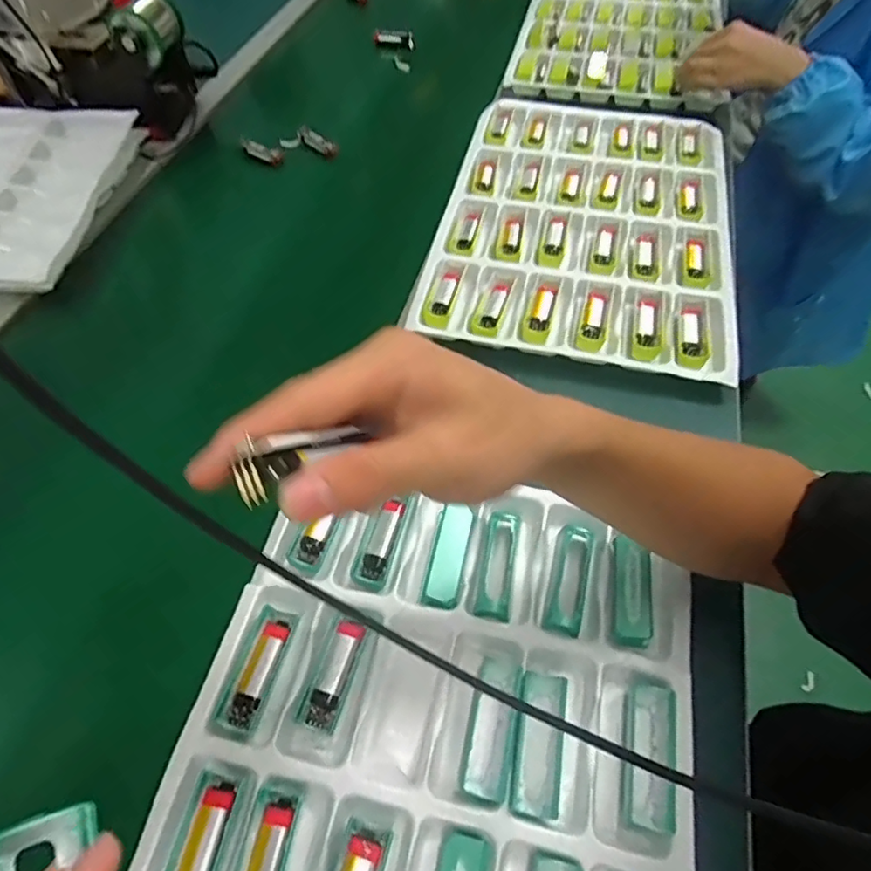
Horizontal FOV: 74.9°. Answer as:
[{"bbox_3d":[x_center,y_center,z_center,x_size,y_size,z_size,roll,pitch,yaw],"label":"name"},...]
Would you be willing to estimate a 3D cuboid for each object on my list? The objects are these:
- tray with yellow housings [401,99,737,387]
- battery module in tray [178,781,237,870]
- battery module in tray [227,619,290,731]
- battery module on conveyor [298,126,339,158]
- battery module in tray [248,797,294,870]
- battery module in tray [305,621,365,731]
[{"bbox_3d":[0.173,-0.256,0.660,0.314,0.027,0.439,12,56,8],"label":"tray with yellow housings"},{"bbox_3d":[-0.138,0.247,0.337,0.019,0.009,0.070,9,56,6],"label":"battery module in tray"},{"bbox_3d":[-0.122,0.164,0.395,0.019,0.007,0.071,12,56,8],"label":"battery module in tray"},{"bbox_3d":[-0.163,-0.404,0.782,0.074,0.017,0.016,37,63,22],"label":"battery module on conveyor"},{"bbox_3d":[-0.100,0.255,0.332,0.017,0.010,0.071,8,56,5],"label":"battery module in tray"},{"bbox_3d":[-0.069,0.166,0.396,0.018,0.013,0.070,13,56,9],"label":"battery module in tray"}]

